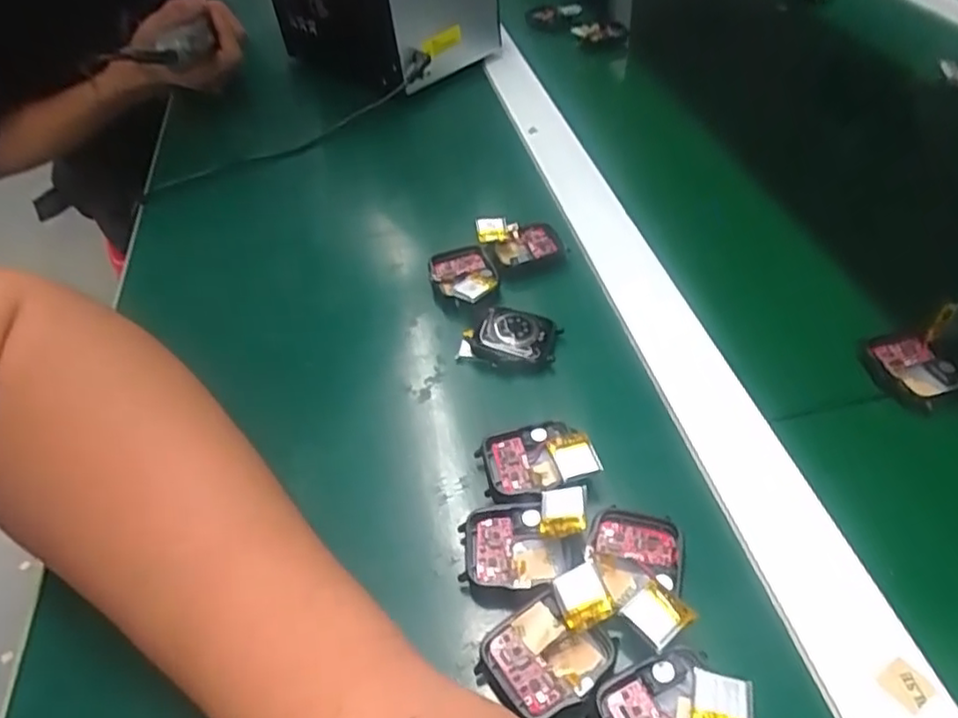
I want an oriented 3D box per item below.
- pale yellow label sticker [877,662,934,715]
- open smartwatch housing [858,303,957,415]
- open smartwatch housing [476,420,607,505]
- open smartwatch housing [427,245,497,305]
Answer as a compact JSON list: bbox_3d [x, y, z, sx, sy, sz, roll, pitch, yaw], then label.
[{"bbox_3d":[0.150,0.114,0.230,0.014,0.004,0.015,-34,53,-24],"label":"pale yellow label sticker"},{"bbox_3d":[0.218,-0.002,0.325,0.042,0.048,0.033,-10,47,-4],"label":"open smartwatch housing"},{"bbox_3d":[0.026,0.046,0.297,0.049,0.020,0.038,-11,47,-5],"label":"open smartwatch housing"},{"bbox_3d":[-0.009,-0.049,0.393,0.038,0.014,0.051,-12,47,-6],"label":"open smartwatch housing"}]

